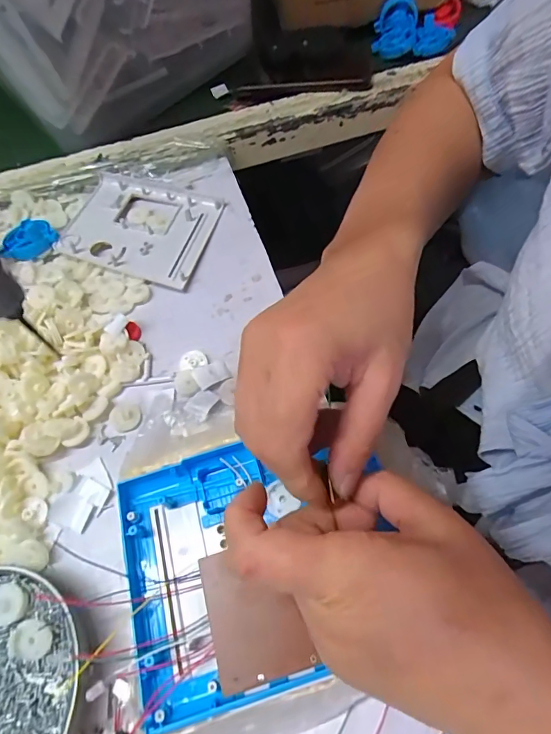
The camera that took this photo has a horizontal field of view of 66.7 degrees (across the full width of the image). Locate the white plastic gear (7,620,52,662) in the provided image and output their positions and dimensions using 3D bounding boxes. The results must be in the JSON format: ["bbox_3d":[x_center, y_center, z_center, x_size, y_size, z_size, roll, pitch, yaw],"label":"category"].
[{"bbox_3d":[-0.148,0.166,0.254,0.023,0.004,0.020,27,63,-11],"label":"white plastic gear"}]

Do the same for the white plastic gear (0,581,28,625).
[{"bbox_3d":[-0.167,0.147,0.261,0.023,0.005,0.023,-14,61,-3],"label":"white plastic gear"}]

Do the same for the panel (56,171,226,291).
[{"bbox_3d":[-0.140,-0.144,0.425,0.158,0.008,0.115,15,64,12],"label":"panel"}]

